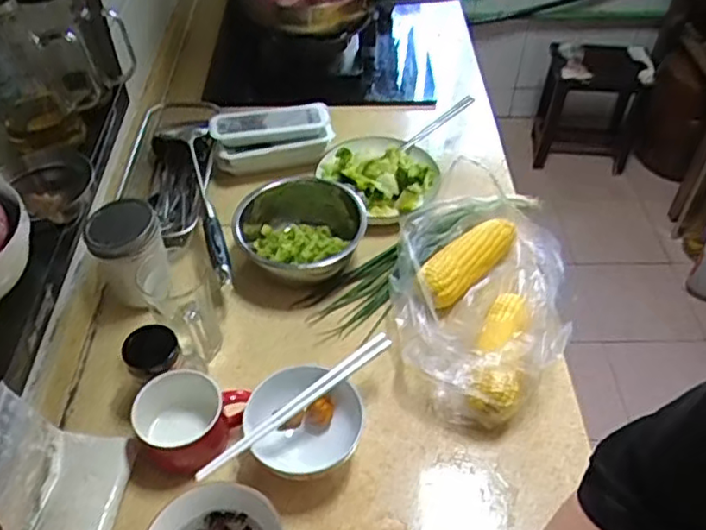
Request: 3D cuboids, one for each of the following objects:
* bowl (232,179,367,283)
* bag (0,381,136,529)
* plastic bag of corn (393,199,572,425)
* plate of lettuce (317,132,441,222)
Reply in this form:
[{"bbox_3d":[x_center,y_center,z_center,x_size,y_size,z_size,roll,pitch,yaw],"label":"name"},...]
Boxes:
[{"bbox_3d":[-0.070,-0.042,0.856,0.163,0.073,0.149,0,47,0],"label":"bowl"},{"bbox_3d":[-0.286,0.206,0.617,0.111,0.107,0.136,3,47,3],"label":"bag"},{"bbox_3d":[0.149,0.012,0.783,0.194,0.114,0.335,7,48,7],"label":"plastic bag of corn"},{"bbox_3d":[0.040,-0.149,0.940,0.142,0.041,0.172,-25,52,-22],"label":"plate of lettuce"}]

